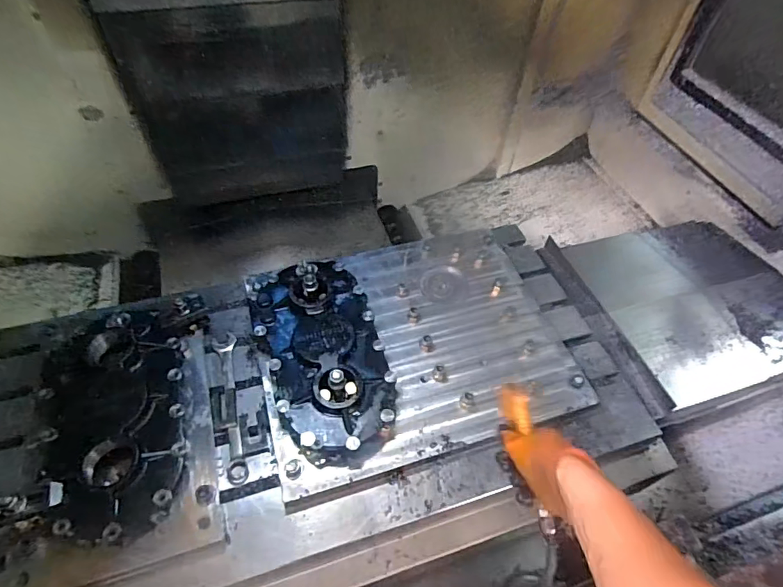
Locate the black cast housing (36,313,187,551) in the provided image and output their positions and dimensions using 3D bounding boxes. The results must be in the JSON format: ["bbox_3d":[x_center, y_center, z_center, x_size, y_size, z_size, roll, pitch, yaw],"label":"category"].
[{"bbox_3d":[-0.474,0.212,0.803,0.227,0.060,0.370,-10,52,-12],"label":"black cast housing"}]

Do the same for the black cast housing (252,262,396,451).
[{"bbox_3d":[-0.131,0.097,0.889,0.226,0.076,0.397,-12,53,-13],"label":"black cast housing"}]

